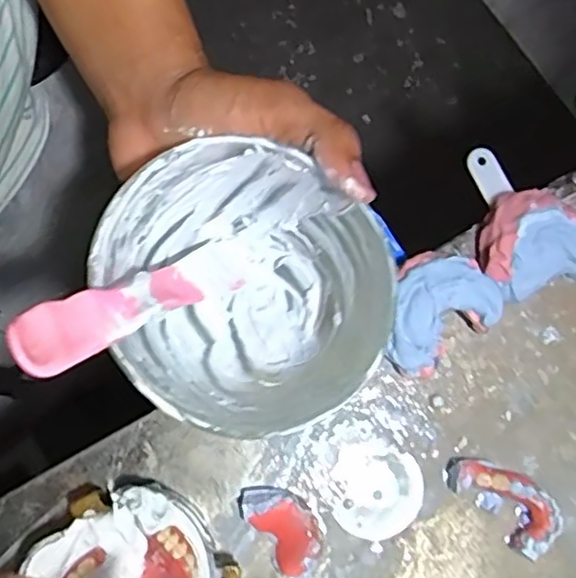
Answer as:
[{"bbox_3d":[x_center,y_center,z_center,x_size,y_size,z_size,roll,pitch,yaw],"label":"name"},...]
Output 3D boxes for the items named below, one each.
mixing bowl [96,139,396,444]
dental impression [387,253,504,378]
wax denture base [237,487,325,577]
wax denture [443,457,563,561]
[{"bbox_3d":[-0.020,0.003,0.319,0.118,0.083,0.129,-35,82,-7],"label":"mixing bowl"},{"bbox_3d":[0.087,0.013,0.399,0.074,0.036,0.060,-37,82,-7],"label":"dental impression"},{"bbox_3d":[-0.003,0.138,0.383,0.034,0.018,0.054,-34,82,-7],"label":"wax denture base"},{"bbox_3d":[0.130,0.125,0.389,0.069,0.020,0.035,44,82,6],"label":"wax denture"}]

